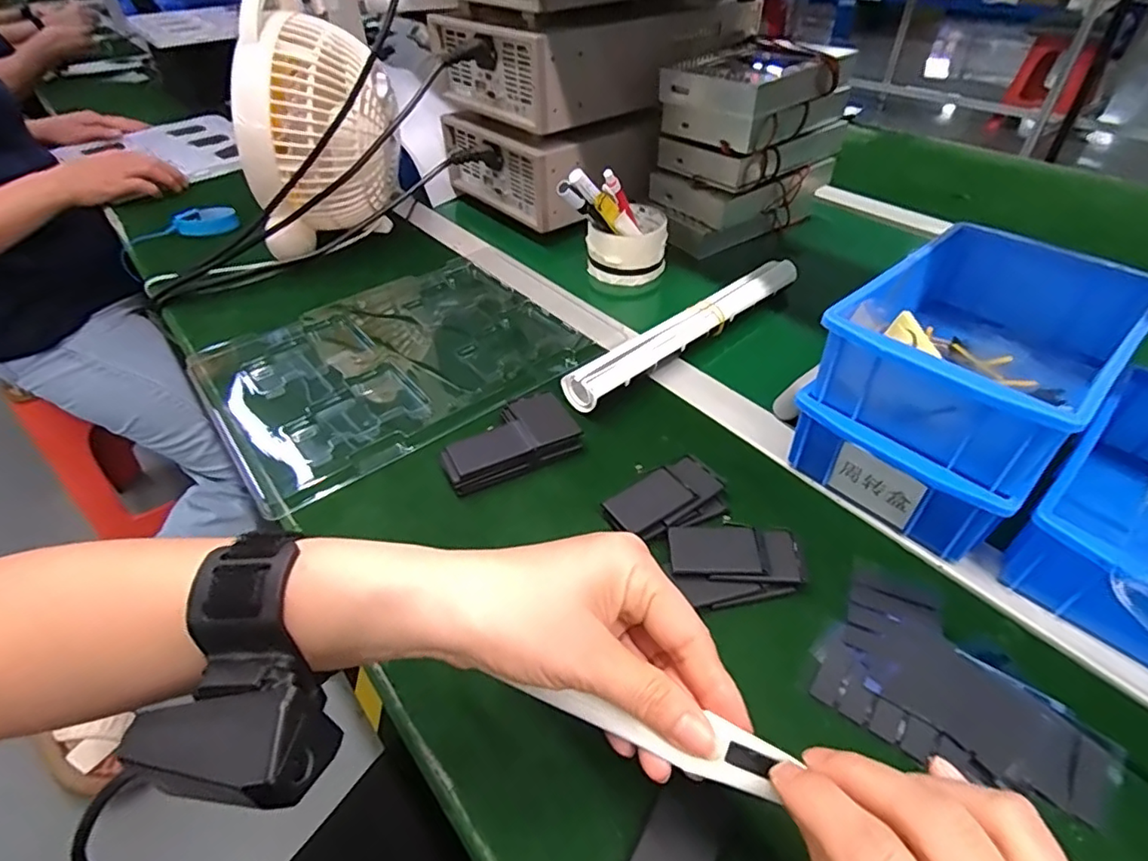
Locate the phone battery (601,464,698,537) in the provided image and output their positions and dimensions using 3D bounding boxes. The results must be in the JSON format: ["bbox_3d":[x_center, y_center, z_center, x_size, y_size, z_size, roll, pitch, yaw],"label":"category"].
[{"bbox_3d":[0.050,0.046,0.383,0.057,0.004,0.034,-28,50,-25],"label":"phone battery"}]

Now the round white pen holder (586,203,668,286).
[{"bbox_3d":[0.058,-0.202,0.630,0.085,0.056,0.086,5,44,6],"label":"round white pen holder"}]

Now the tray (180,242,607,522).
[{"bbox_3d":[-0.151,-0.078,0.524,0.324,0.014,0.237,-30,51,-26],"label":"tray"}]

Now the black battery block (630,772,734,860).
[{"bbox_3d":[0.045,0.184,0.251,0.033,0.006,0.059,22,49,23],"label":"black battery block"}]

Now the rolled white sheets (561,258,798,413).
[{"bbox_3d":[0.111,-0.096,0.526,0.298,0.026,0.033,-33,52,-29],"label":"rolled white sheets"}]

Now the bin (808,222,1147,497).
[{"bbox_3d":[0.258,-0.059,0.371,0.199,0.062,0.127,-36,53,-29],"label":"bin"}]

